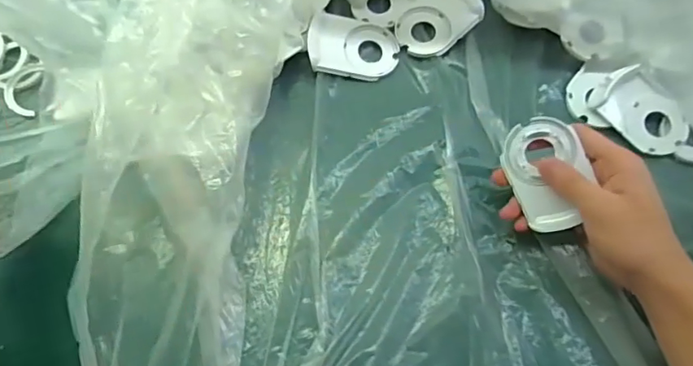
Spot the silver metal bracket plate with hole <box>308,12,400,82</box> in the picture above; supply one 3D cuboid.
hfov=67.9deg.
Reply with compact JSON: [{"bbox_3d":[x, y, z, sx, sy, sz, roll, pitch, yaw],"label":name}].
[{"bbox_3d":[0.007,-0.127,0.473,0.080,0.020,0.059,4,67,0],"label":"silver metal bracket plate with hole"}]

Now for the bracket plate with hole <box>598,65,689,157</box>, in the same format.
[{"bbox_3d":[0.258,-0.061,0.445,0.052,0.024,0.079,-35,72,-15],"label":"bracket plate with hole"}]

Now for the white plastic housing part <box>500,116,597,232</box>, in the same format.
[{"bbox_3d":[0.151,-0.007,0.382,0.054,0.014,0.081,-26,88,16],"label":"white plastic housing part"}]

